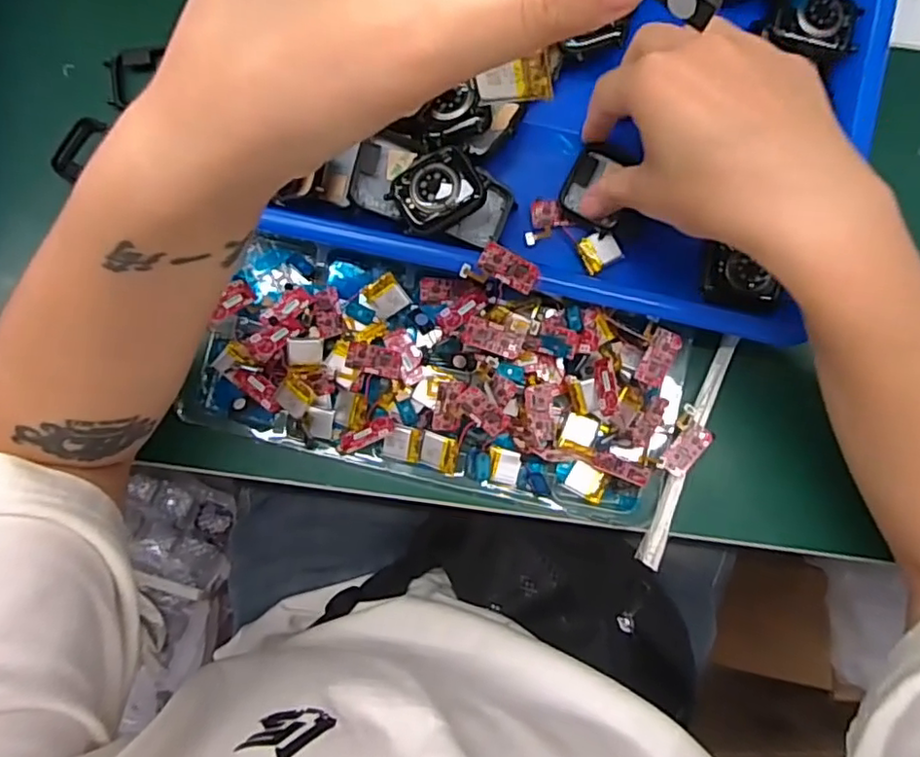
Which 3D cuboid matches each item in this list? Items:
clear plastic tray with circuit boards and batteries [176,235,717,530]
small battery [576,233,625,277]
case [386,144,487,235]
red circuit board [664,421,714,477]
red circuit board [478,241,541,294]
[{"bbox_3d":[-0.006,0.000,0.316,0.270,0.046,0.112,14,84,1],"label":"clear plastic tray with circuit boards and batteries"},{"bbox_3d":[0.073,-0.067,0.324,0.021,0.004,0.019,-31,85,-3],"label":"small battery"},{"bbox_3d":[-0.011,-0.093,0.306,0.042,0.013,0.036,-27,85,-3],"label":"case"},{"bbox_3d":[0.119,0.037,0.324,0.015,0.004,0.028,38,85,3],"label":"red circuit board"},{"bbox_3d":[0.023,-0.053,0.297,0.029,0.004,0.014,31,106,6],"label":"red circuit board"}]

